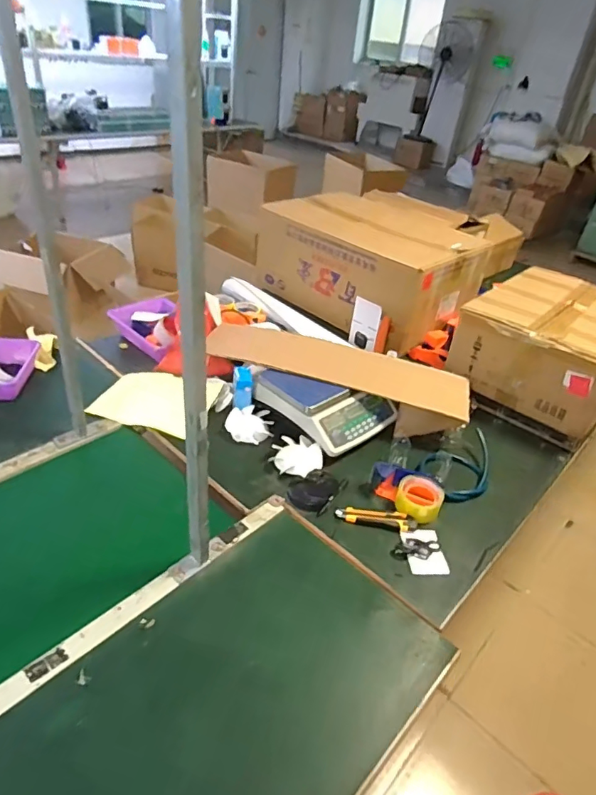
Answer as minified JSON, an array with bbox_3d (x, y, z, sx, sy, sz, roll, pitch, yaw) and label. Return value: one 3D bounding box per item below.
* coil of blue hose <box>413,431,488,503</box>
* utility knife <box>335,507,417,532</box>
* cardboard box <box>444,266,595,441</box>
[{"bbox_3d":[0.385,0.159,1.130,0.219,0.056,0.128,-18,43,-29],"label":"coil of blue hose"},{"bbox_3d":[0.155,0.239,0.988,0.157,0.012,0.046,9,37,4],"label":"utility knife"},{"bbox_3d":[0.703,-0.157,1.368,0.374,0.199,0.488,32,44,30],"label":"cardboard box"}]

